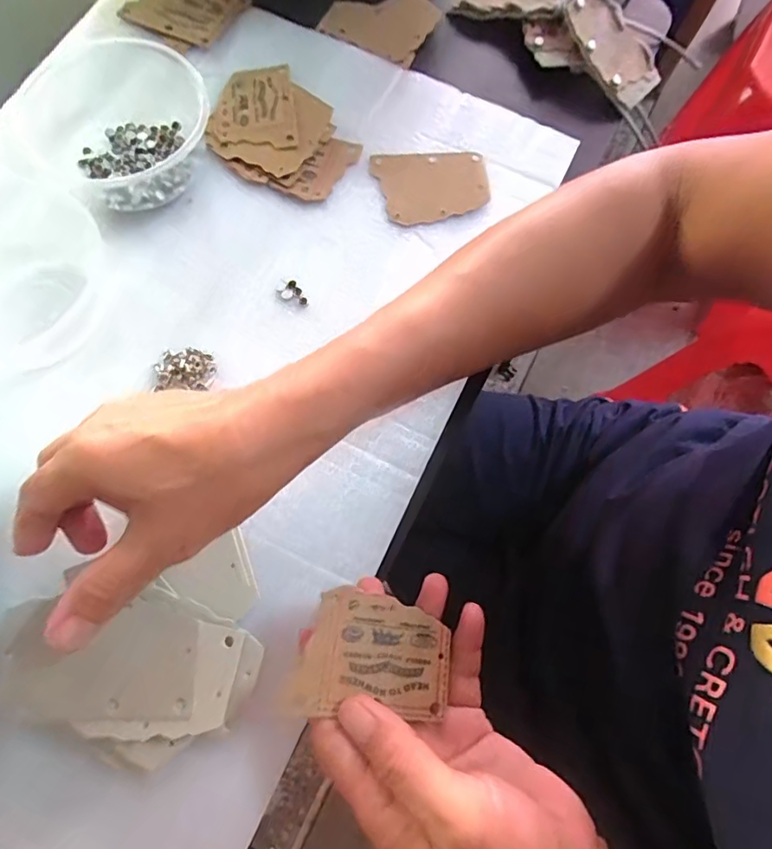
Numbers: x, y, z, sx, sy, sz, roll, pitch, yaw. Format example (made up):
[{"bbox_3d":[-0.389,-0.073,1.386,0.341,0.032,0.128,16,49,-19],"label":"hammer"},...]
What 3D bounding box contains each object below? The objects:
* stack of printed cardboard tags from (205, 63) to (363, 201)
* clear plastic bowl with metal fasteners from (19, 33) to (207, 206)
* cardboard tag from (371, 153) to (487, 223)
[{"bbox_3d":[-0.076,-0.202,0.365,0.082,0.010,0.117,-40,78,-13],"label":"stack of printed cardboard tags"},{"bbox_3d":[-0.177,-0.202,0.347,0.116,0.030,0.109,1,72,-2],"label":"clear plastic bowl with metal fasteners"},{"bbox_3d":[0.031,-0.163,0.360,0.075,0.006,0.055,-8,77,-4],"label":"cardboard tag"}]

